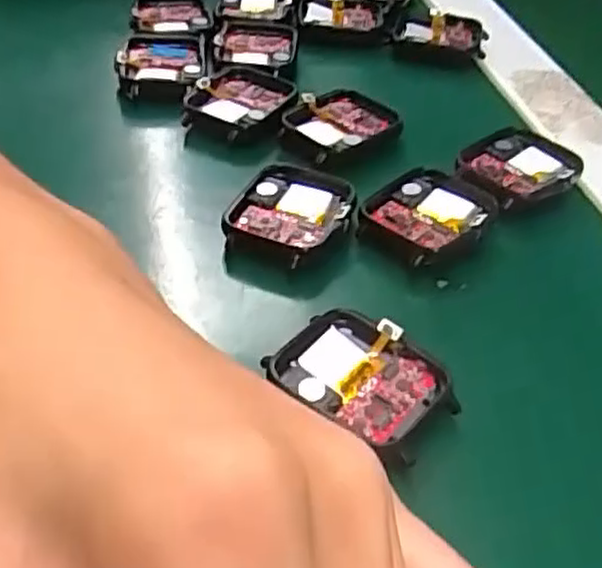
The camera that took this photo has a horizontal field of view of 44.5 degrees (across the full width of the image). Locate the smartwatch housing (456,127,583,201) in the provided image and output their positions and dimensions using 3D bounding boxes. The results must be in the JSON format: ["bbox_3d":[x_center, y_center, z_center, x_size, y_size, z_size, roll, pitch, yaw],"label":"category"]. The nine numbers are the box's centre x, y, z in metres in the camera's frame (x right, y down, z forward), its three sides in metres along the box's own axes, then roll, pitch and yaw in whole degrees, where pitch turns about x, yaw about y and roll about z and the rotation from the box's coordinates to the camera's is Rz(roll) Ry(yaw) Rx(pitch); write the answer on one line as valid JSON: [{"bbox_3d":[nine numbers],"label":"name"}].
[{"bbox_3d":[0.083,-0.044,0.282,0.043,0.010,0.036,-21,48,-26],"label":"smartwatch housing"}]

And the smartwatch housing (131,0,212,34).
[{"bbox_3d":[-0.063,-0.130,0.356,0.037,0.005,0.035,-3,43,-9],"label":"smartwatch housing"}]

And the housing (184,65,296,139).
[{"bbox_3d":[-0.025,-0.078,0.305,0.035,0.007,0.044,22,44,18],"label":"housing"}]

